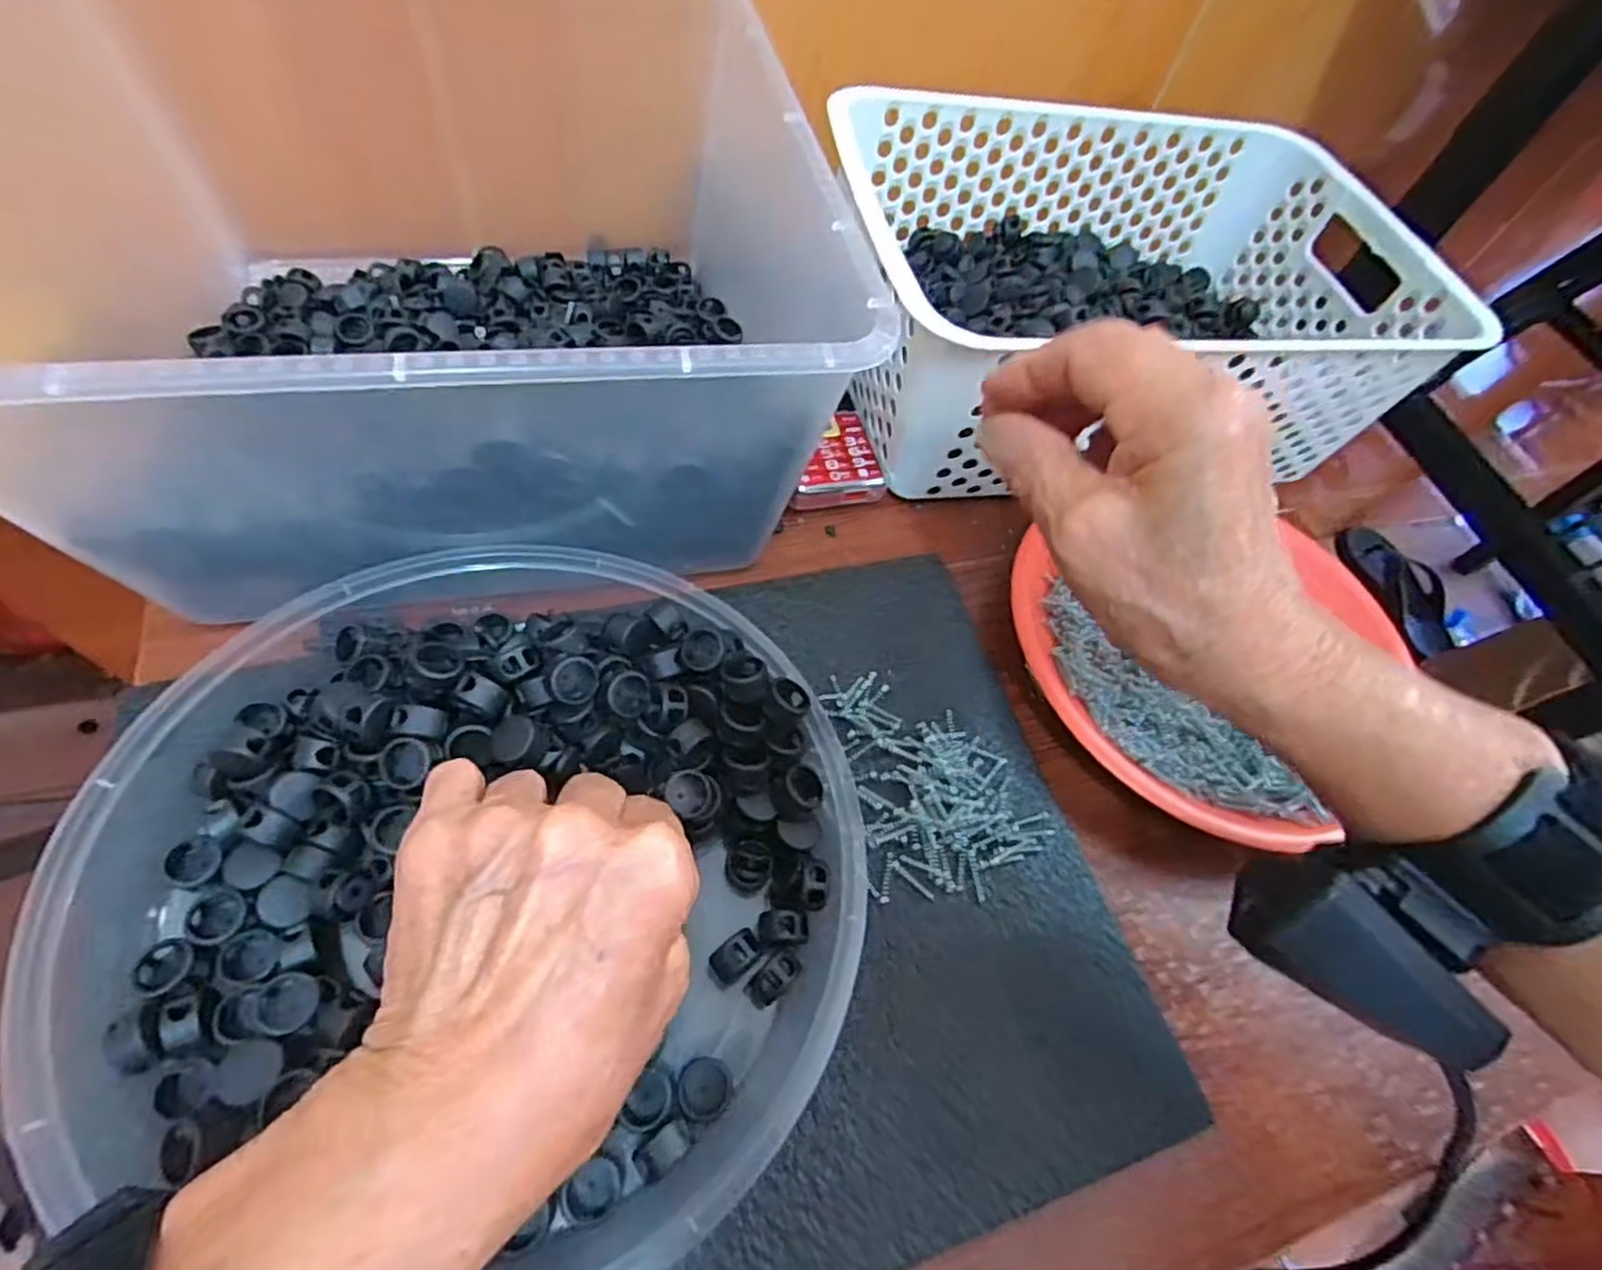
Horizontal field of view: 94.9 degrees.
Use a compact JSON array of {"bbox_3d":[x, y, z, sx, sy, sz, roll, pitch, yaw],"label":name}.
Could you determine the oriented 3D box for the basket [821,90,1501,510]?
[{"bbox_3d":[0.175,-0.195,0.406,0.297,0.110,0.204,-2,61,-11],"label":"basket"}]

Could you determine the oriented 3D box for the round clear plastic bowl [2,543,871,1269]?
[{"bbox_3d":[-0.098,0.078,0.256,0.244,0.084,0.223,1,64,-2],"label":"round clear plastic bowl"}]

